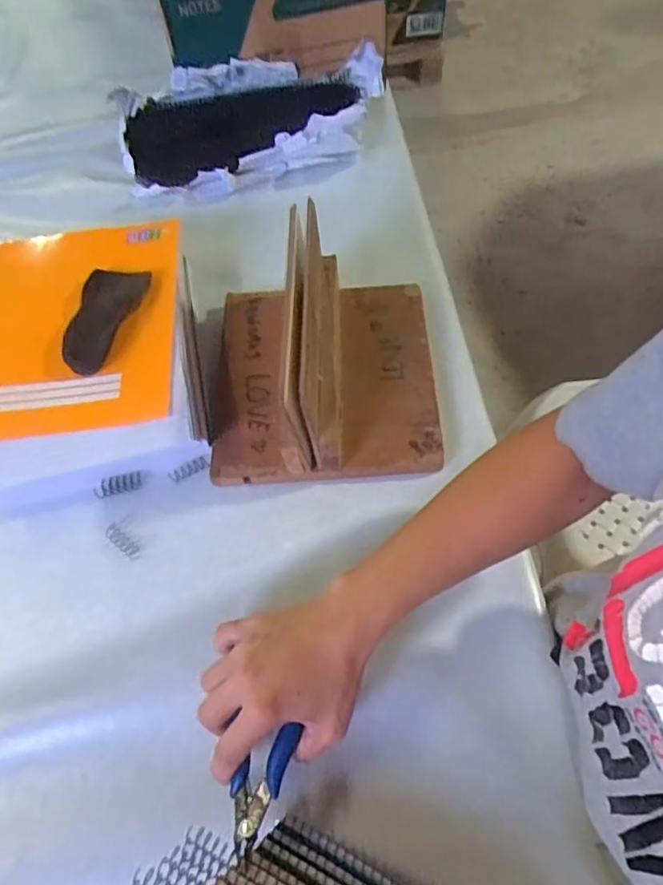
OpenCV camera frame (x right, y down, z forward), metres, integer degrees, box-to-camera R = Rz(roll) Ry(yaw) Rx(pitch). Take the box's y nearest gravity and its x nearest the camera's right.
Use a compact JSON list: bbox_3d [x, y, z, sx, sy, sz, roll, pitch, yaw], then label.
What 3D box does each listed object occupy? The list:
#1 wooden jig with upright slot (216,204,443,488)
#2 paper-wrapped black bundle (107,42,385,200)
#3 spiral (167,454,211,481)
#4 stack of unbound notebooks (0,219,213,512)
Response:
[{"bbox_3d":[-0.008,-0.087,0.495,0.197,0.138,0.205,-3,60,1],"label":"wooden jig with upright slot"},{"bbox_3d":[-0.098,-0.382,0.702,0.315,0.092,0.149,-9,60,-3],"label":"paper-wrapped black bundle"},{"bbox_3d":[-0.127,0.022,0.511,0.040,0.009,0.011,-25,62,-12],"label":"spiral"},{"bbox_3d":[-0.236,-0.088,0.535,0.217,0.089,0.270,-11,60,-4],"label":"stack of unbound notebooks"}]

